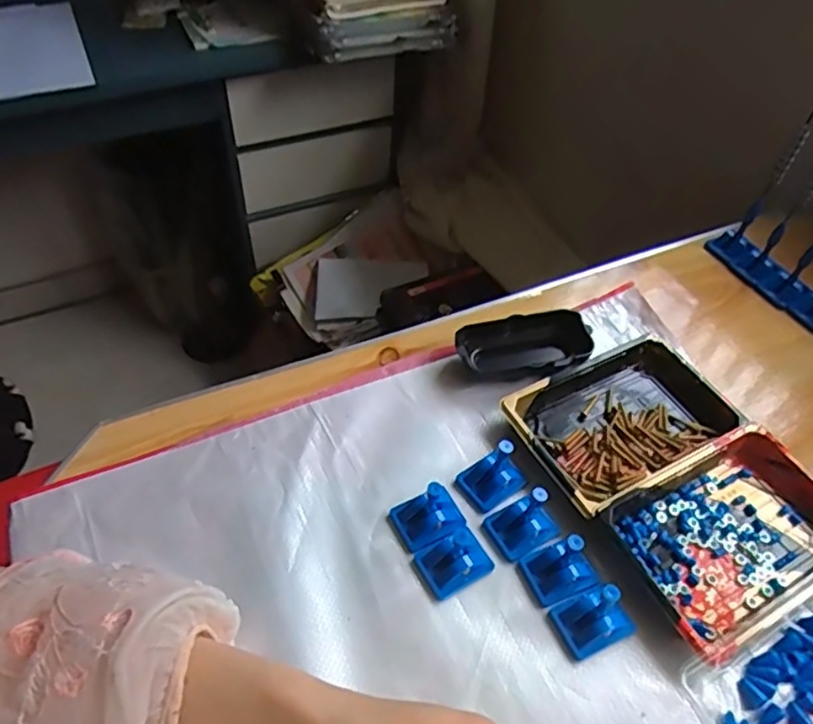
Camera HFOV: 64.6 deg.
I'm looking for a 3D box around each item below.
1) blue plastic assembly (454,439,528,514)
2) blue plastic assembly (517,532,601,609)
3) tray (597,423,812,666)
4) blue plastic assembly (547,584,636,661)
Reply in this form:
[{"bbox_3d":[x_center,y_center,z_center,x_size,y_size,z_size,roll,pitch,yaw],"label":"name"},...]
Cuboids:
[{"bbox_3d":[0.060,0.074,0.444,0.039,0.036,0.035,-26,56,-23],"label":"blue plastic assembly"},{"bbox_3d":[0.098,0.123,0.401,0.040,0.041,0.033,-15,52,-16],"label":"blue plastic assembly"},{"bbox_3d":[0.220,0.111,0.433,0.164,0.022,0.102,-24,55,-22],"label":"tray"},{"bbox_3d":[0.116,0.148,0.384,0.045,0.041,0.032,-18,53,-18],"label":"blue plastic assembly"}]

